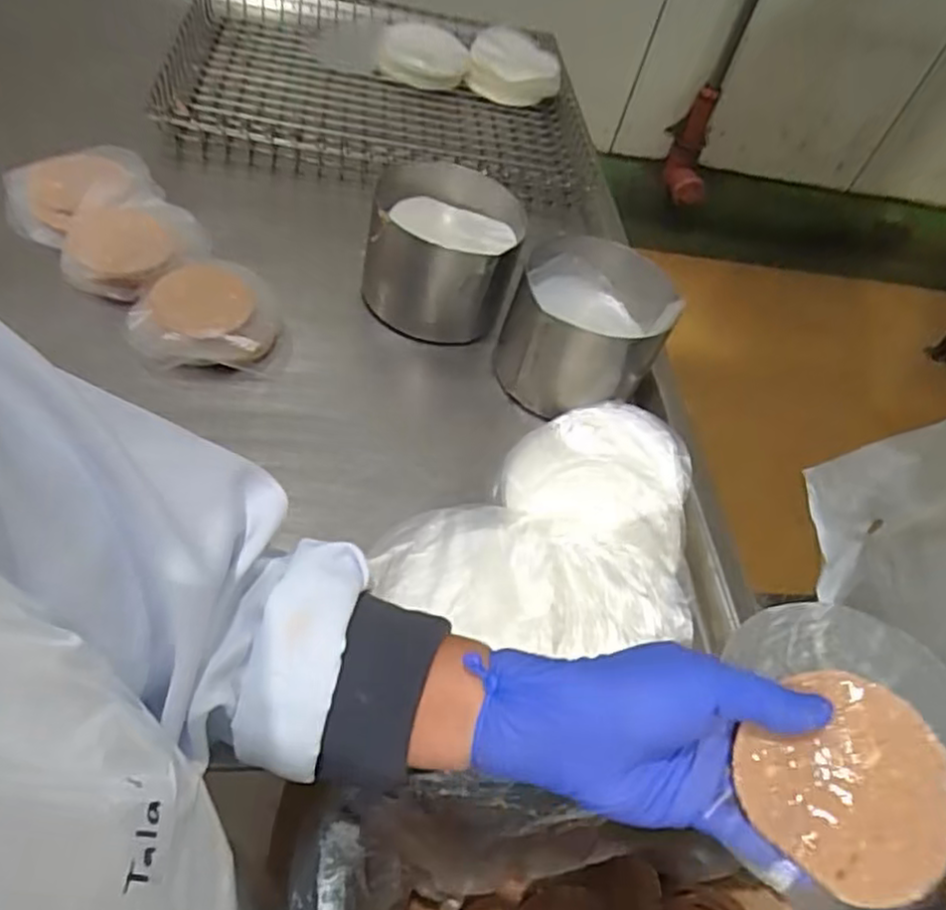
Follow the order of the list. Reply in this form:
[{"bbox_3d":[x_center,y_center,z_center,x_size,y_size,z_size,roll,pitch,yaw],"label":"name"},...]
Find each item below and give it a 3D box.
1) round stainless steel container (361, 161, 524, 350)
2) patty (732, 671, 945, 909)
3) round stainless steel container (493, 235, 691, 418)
[{"bbox_3d":[-0.031,-0.195,0.681,0.138,0.097,0.138,15,51,-1],"label":"round stainless steel container"},{"bbox_3d":[0.155,0.135,0.288,0.078,0.010,0.079,-3,66,7],"label":"patty"},{"bbox_3d":[0.101,-0.114,0.650,0.136,0.095,0.146,7,51,-8],"label":"round stainless steel container"}]

